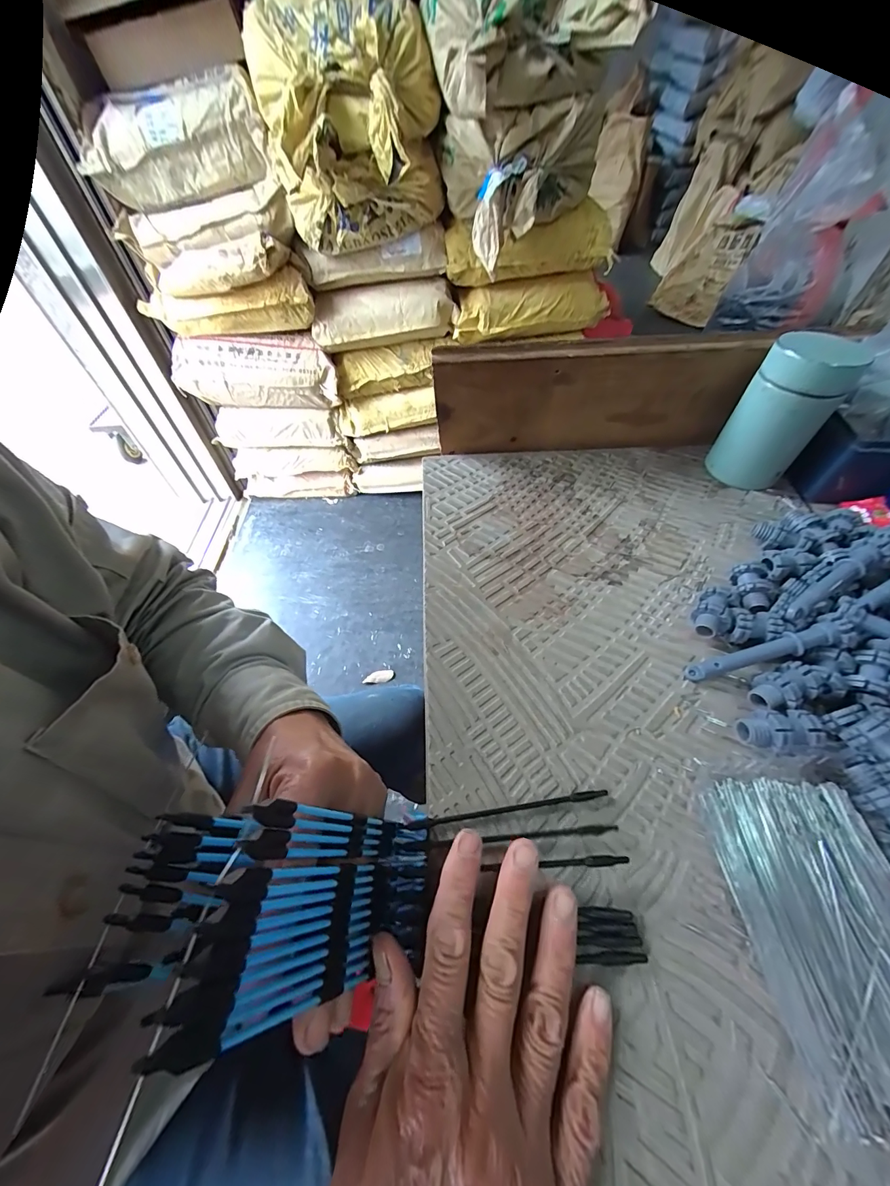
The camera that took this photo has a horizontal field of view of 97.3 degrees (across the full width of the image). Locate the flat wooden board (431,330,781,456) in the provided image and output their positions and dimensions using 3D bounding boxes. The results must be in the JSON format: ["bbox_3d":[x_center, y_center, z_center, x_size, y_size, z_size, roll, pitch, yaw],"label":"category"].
[{"bbox_3d":[0.136,-0.183,0.377,0.282,0.103,0.020,-1,53,0],"label":"flat wooden board"}]

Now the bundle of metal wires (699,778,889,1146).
[{"bbox_3d":[0.183,0.155,0.182,0.077,0.008,0.123,-5,53,-3],"label":"bundle of metal wires"}]

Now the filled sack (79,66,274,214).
[{"bbox_3d":[-0.599,-1.010,0.887,0.404,0.170,0.125,-4,53,-2],"label":"filled sack"}]

